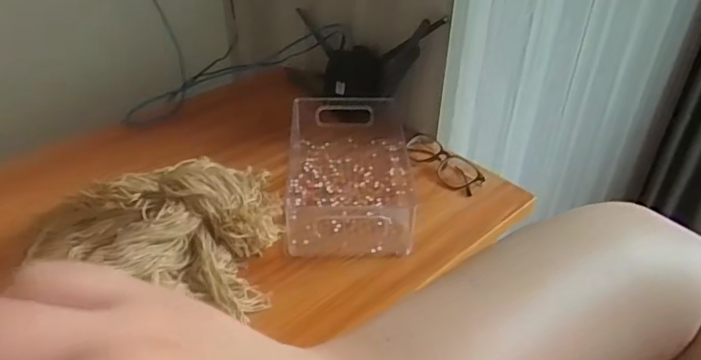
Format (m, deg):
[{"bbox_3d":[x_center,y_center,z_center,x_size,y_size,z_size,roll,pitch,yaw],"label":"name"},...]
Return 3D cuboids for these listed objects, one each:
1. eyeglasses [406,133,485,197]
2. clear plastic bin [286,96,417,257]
[{"bbox_3d":[0.139,-0.028,0.816,0.056,0.030,0.123,-20,41,-28],"label":"eyeglasses"},{"bbox_3d":[0.002,-0.020,0.754,0.174,0.067,0.286,-1,36,-4],"label":"clear plastic bin"}]

